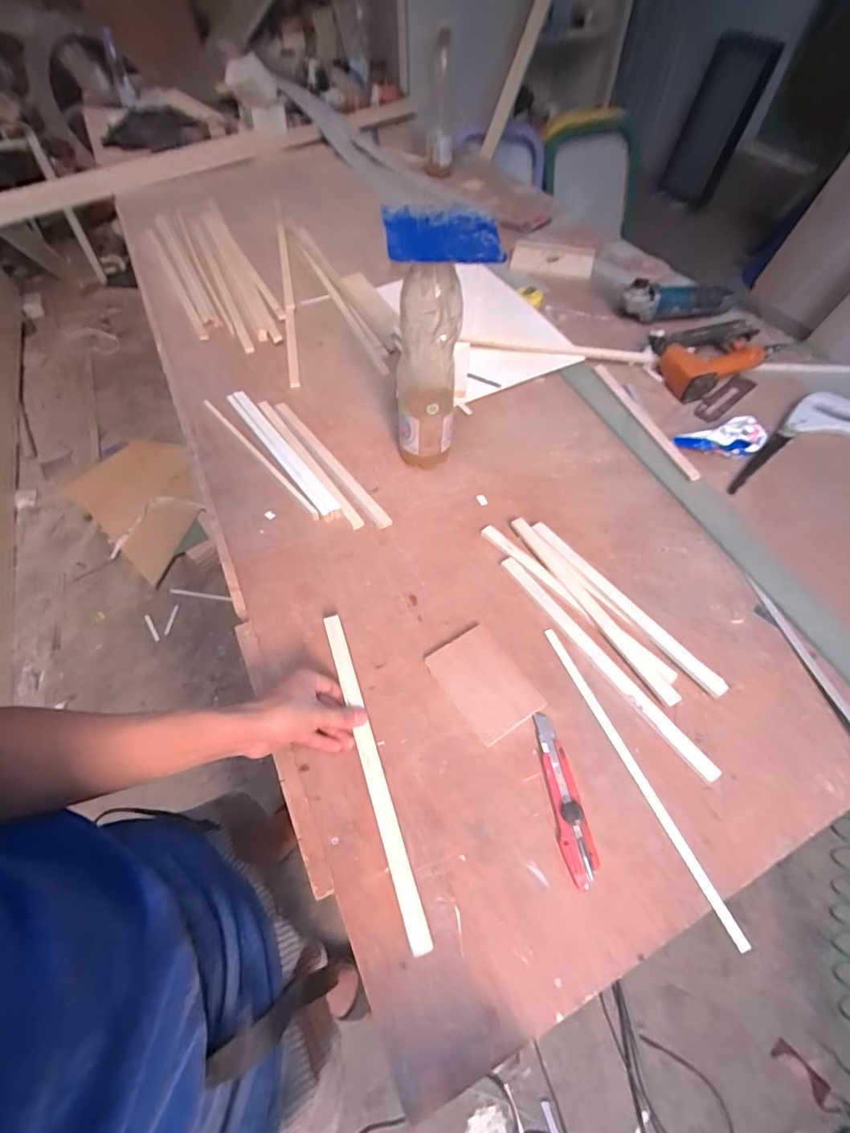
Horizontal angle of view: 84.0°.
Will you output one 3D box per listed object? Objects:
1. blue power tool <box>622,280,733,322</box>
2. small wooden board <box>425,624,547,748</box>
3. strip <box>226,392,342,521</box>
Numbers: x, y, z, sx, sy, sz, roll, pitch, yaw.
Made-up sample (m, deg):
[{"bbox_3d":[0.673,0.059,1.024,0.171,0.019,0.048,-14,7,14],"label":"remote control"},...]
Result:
[{"bbox_3d":[0.559,-0.575,1.018,0.256,0.067,0.068,-7,57,-4],"label":"blue power tool"},{"bbox_3d":[0.073,0.143,0.580,0.090,0.010,0.127,-30,61,-19],"label":"small wooden board"},{"bbox_3d":[-0.243,-0.194,0.805,0.034,0.015,0.365,-32,62,-20],"label":"strip"}]

